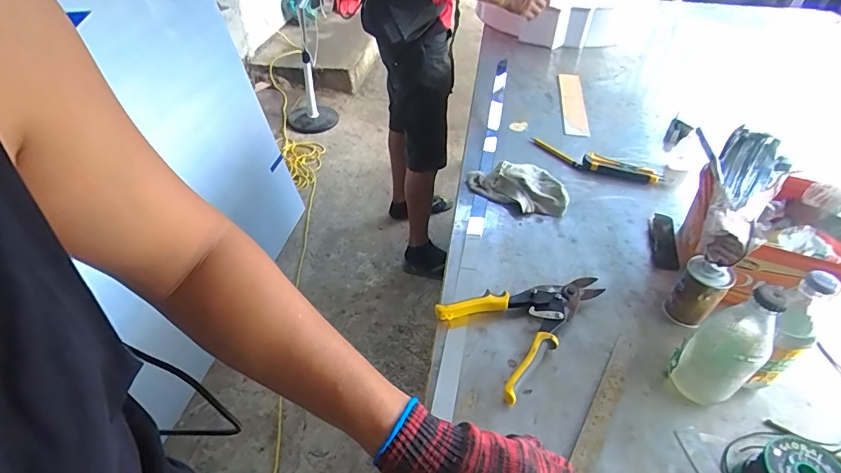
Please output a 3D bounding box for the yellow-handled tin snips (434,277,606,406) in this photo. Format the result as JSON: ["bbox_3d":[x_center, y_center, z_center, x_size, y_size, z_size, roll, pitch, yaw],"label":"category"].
[{"bbox_3d":[0.158,0.107,0.608,0.222,0.030,0.148,-23,49,-23],"label":"yellow-handled tin snips"}]

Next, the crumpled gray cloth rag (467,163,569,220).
[{"bbox_3d":[0.184,-0.096,0.813,0.178,0.045,0.102,24,48,23],"label":"crumpled gray cloth rag"}]

